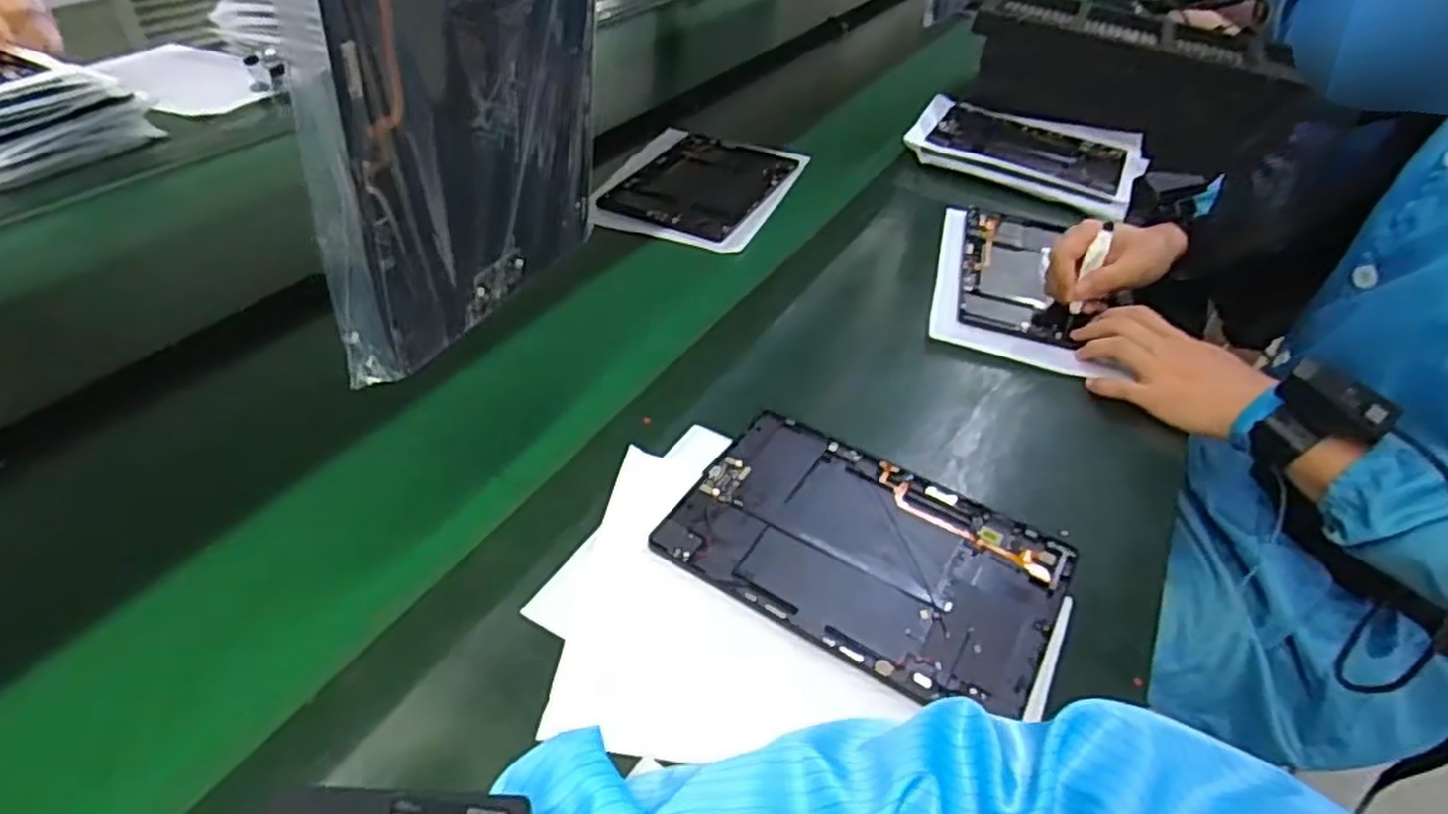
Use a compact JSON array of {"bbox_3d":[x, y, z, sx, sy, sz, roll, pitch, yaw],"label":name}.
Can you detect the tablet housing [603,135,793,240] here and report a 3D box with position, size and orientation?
[{"bbox_3d":[-0.023,-0.266,0.920,0.159,0.009,0.249,19,42,16],"label":"tablet housing"}]

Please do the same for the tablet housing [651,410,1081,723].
[{"bbox_3d":[0.091,0.089,0.499,0.232,0.010,0.155,23,44,20],"label":"tablet housing"}]

